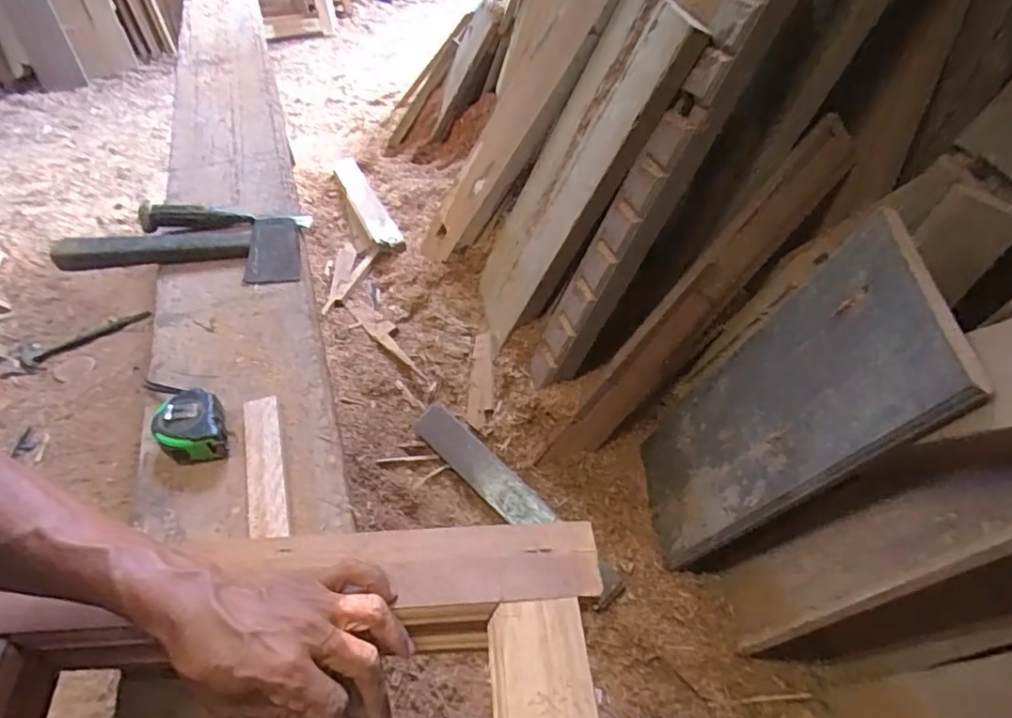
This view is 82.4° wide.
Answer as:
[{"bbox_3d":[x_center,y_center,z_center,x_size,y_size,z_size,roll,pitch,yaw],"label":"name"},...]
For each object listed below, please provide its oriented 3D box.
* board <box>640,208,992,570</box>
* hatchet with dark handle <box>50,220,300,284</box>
[{"bbox_3d":[0.377,0.088,0.871,0.030,0.642,0.295,14,54,-9],"label":"board"},{"bbox_3d":[-0.458,-0.173,0.842,0.327,0.049,0.135,2,50,5],"label":"hatchet with dark handle"}]

